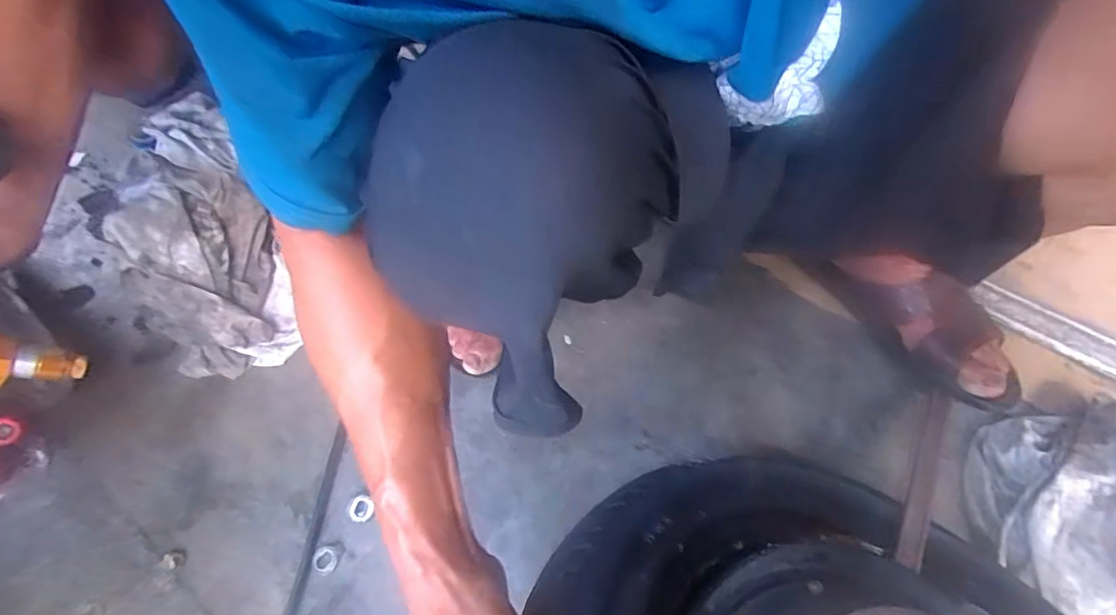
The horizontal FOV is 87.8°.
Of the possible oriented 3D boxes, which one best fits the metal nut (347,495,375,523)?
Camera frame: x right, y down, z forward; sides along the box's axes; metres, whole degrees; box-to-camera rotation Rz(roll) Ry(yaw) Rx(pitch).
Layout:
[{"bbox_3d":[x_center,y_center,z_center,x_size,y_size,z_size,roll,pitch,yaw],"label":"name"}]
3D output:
[{"bbox_3d":[-0.177,0.181,0.521,0.021,0.004,0.024,11,58,10],"label":"metal nut"}]

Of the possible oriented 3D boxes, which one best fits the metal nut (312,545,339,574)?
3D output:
[{"bbox_3d":[-0.201,0.217,0.500,0.021,0.004,0.022,-1,57,2],"label":"metal nut"}]

